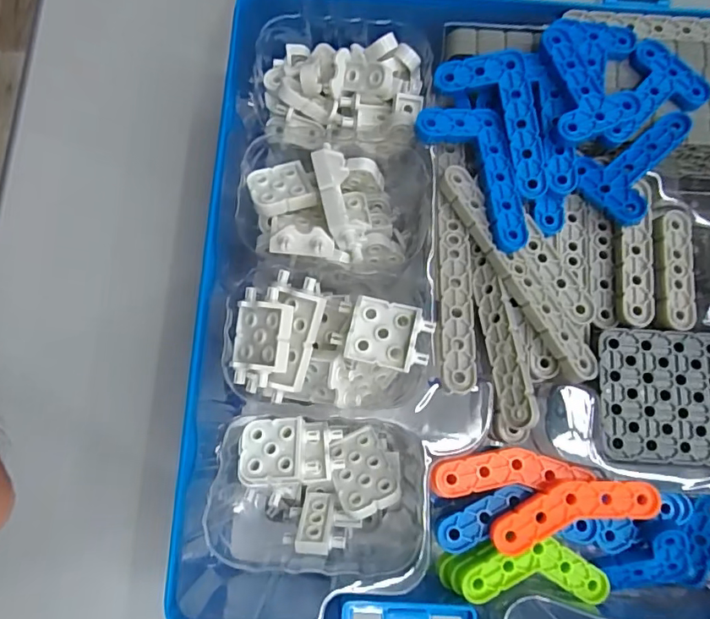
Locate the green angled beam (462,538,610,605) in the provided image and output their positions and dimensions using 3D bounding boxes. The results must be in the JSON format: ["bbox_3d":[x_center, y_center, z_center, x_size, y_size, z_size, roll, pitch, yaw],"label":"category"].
[{"bbox_3d":[0.066,0.095,0.184,0.054,0.006,0.021,3,78,-1],"label":"green angled beam"}]

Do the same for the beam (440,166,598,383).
[{"bbox_3d":[0.064,-0.015,0.201,0.014,0.004,0.097,-32,80,-8],"label":"beam"}]

